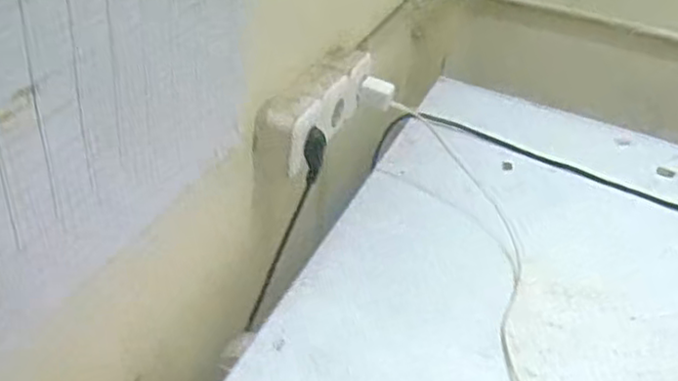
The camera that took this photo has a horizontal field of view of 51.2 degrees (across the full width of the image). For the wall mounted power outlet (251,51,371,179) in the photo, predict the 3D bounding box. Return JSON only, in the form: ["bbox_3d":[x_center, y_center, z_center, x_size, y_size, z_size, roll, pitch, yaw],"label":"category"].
[{"bbox_3d":[-0.024,-0.109,0.890,0.063,0.079,0.243,19,39,16],"label":"wall mounted power outlet"}]

